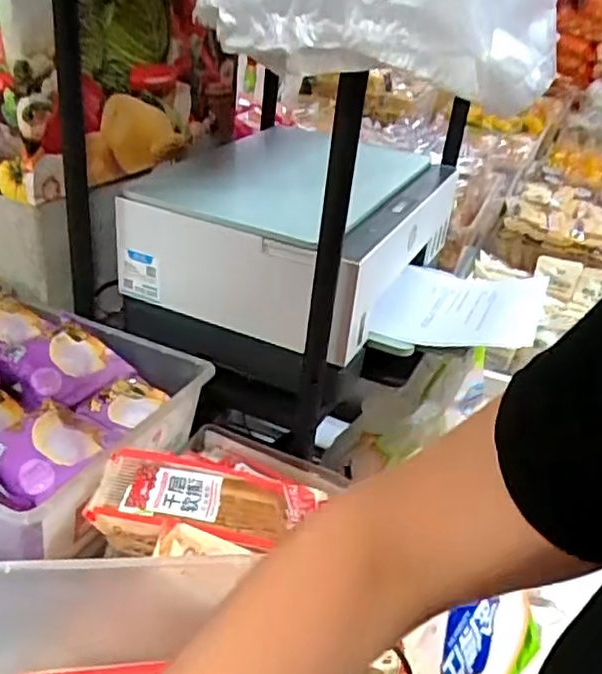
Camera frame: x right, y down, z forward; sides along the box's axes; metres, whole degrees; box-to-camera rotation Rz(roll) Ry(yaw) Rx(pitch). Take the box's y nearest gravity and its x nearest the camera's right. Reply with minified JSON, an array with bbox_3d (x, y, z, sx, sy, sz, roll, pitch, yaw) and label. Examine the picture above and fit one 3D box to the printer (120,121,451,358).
[{"bbox_3d":[-0.007,-0.165,0.949,0.337,0.140,0.443,16,32,17],"label":"printer"}]

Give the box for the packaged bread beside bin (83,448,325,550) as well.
[{"bbox_3d":[-0.089,0.143,0.588,0.179,0.045,0.065,10,57,10],"label":"packaged bread beside bin"}]

